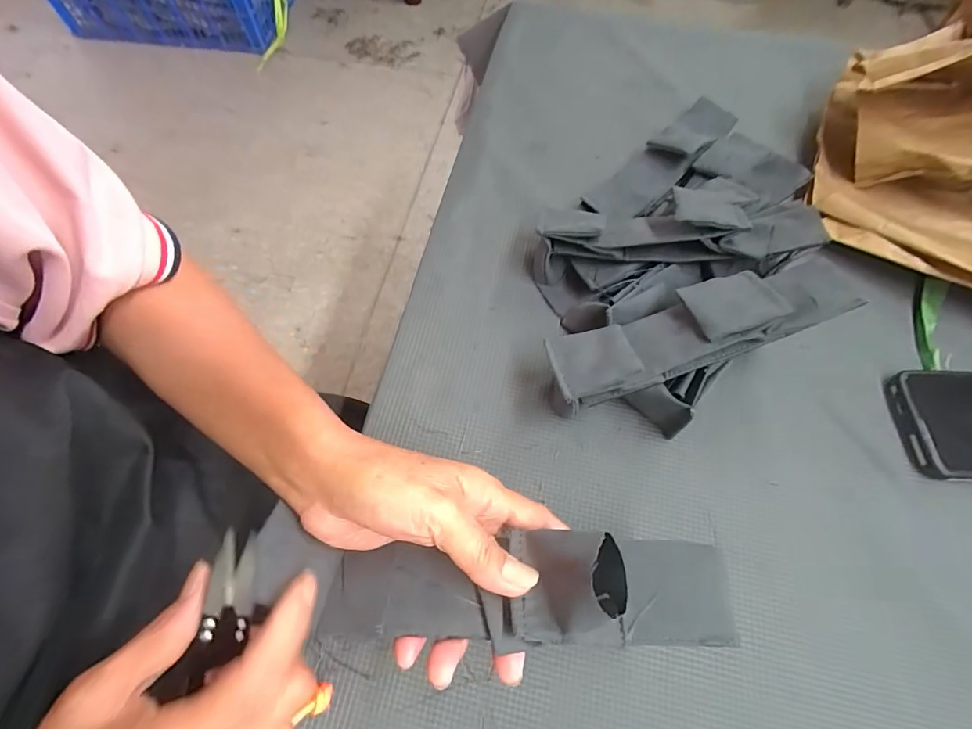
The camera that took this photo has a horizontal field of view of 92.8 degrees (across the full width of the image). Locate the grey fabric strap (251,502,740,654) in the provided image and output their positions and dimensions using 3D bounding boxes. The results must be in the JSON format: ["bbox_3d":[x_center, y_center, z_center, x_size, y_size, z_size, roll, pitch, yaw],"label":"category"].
[{"bbox_3d":[0.009,0.096,0.205,0.212,0.044,0.049,2,65,0],"label":"grey fabric strap"}]

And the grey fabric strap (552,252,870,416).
[{"bbox_3d":[0.135,-0.024,0.298,0.198,0.033,0.050,-17,66,-8],"label":"grey fabric strap"}]

